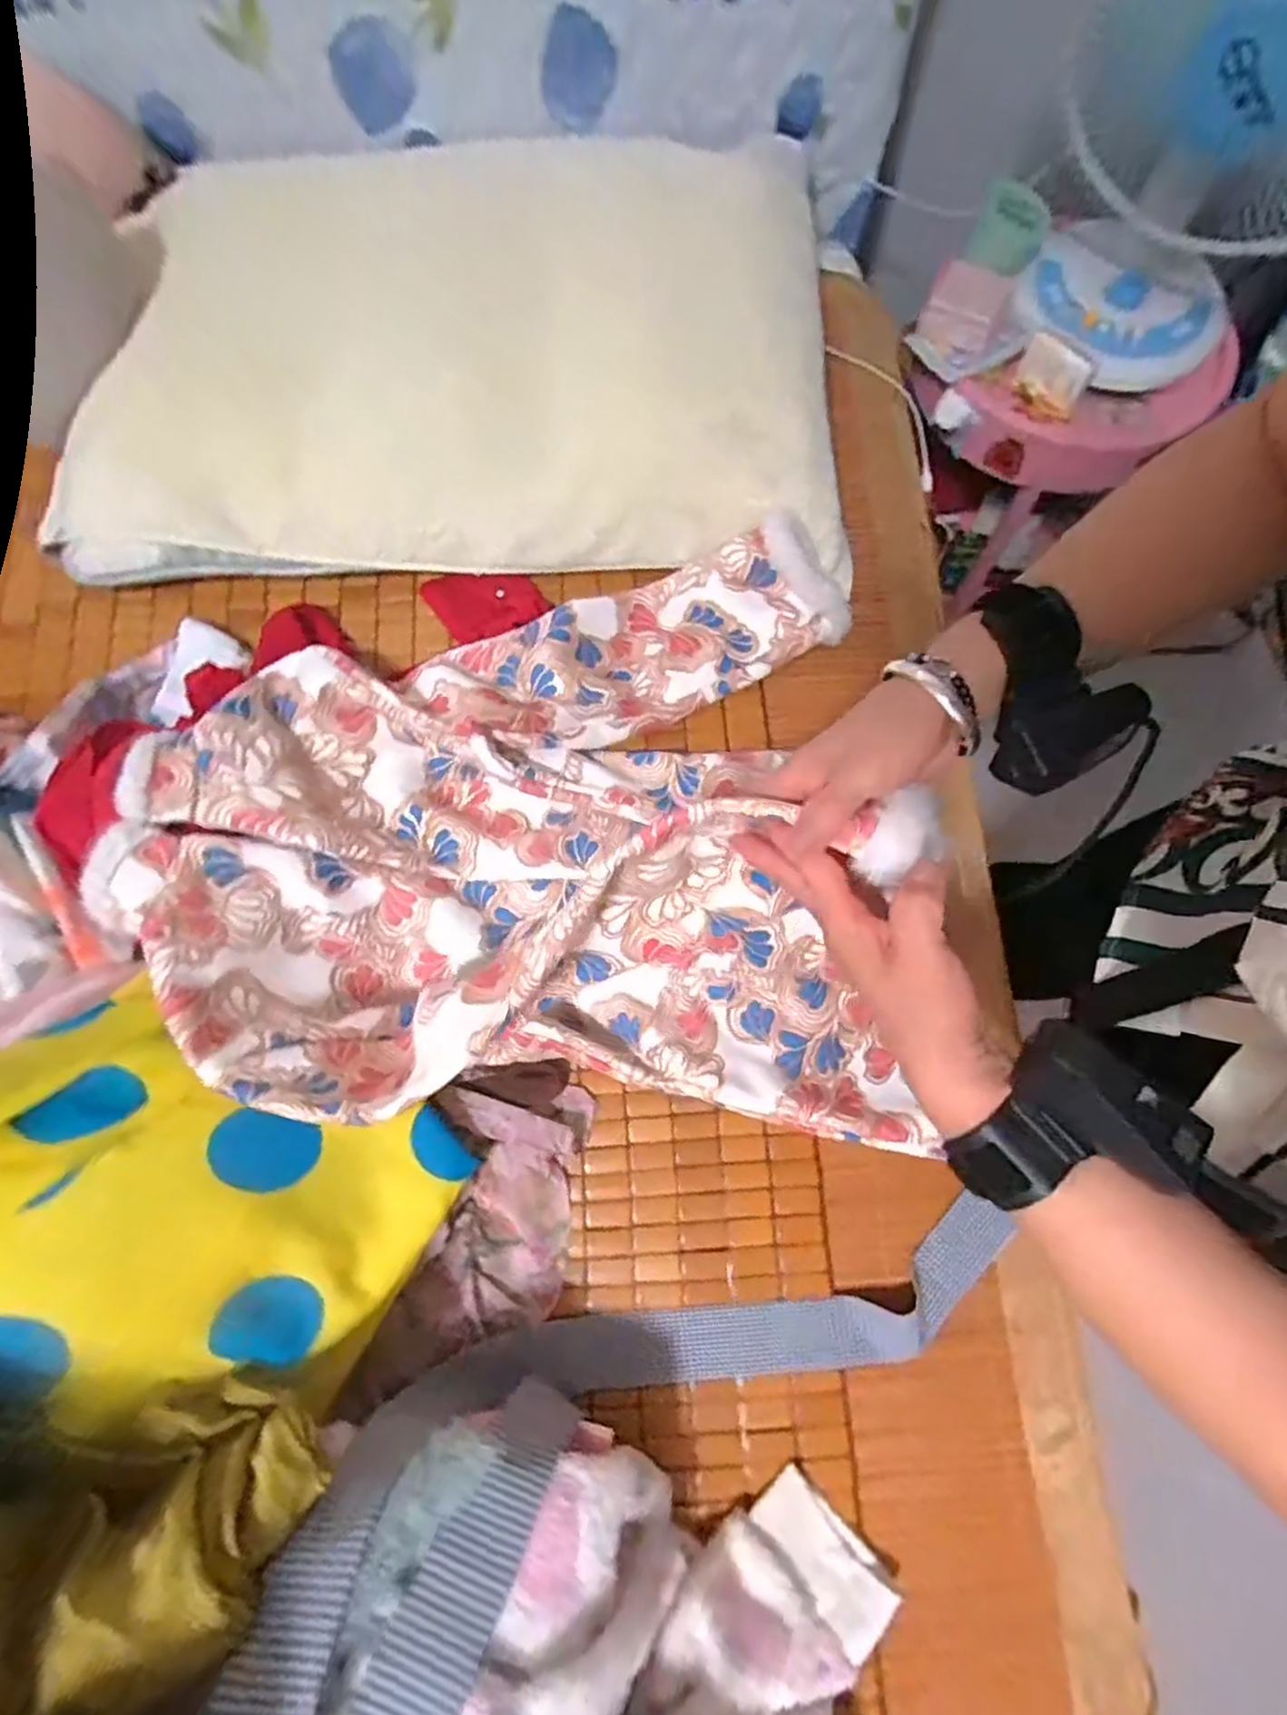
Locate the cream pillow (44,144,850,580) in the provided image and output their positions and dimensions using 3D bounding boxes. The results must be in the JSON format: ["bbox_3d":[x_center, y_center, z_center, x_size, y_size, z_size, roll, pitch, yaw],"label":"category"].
[{"bbox_3d":[-0.171,-0.448,0.636,0.667,0.165,0.335,-2,71,-1],"label":"cream pillow"}]

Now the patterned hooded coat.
[{"bbox_3d":[-0.102,-0.055,0.491,0.521,0.245,0.458,-3,71,-2],"label":"patterned hooded coat"}]

